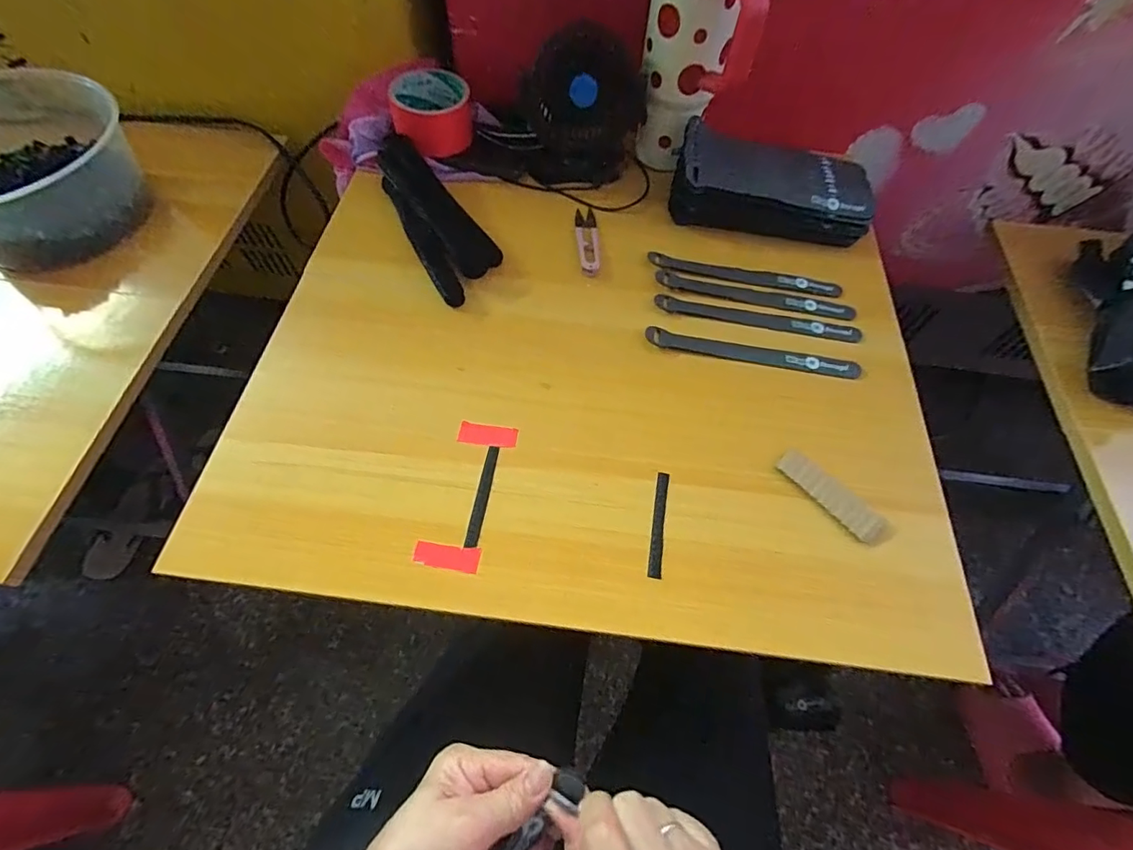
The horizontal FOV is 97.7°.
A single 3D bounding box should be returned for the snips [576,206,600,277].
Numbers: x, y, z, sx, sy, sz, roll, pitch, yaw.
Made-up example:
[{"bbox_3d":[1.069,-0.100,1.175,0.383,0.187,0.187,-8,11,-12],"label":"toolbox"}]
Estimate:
[{"bbox_3d":[0.022,-0.195,0.523,0.023,0.011,0.099,-2,62,-2],"label":"snips"}]

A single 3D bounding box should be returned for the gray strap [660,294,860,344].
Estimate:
[{"bbox_3d":[0.183,-0.102,0.479,0.193,0.004,0.019,11,64,5],"label":"gray strap"}]

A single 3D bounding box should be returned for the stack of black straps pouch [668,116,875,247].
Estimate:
[{"bbox_3d":[0.216,-0.251,0.524,0.202,0.058,0.095,9,63,4],"label":"stack of black straps pouch"}]

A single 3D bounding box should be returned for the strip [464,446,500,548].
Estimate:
[{"bbox_3d":[-0.066,0.055,0.389,0.010,0.004,0.084,14,60,-7],"label":"strip"}]

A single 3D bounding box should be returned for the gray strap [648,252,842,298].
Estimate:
[{"bbox_3d":[0.180,-0.152,0.505,0.192,0.006,0.020,10,62,4],"label":"gray strap"}]

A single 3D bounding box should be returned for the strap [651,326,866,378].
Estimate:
[{"bbox_3d":[0.170,-0.065,0.456,0.191,0.005,0.022,11,58,4],"label":"strap"}]

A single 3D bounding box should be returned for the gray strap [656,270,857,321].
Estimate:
[{"bbox_3d":[0.186,-0.129,0.492,0.192,0.007,0.021,13,62,5],"label":"gray strap"}]

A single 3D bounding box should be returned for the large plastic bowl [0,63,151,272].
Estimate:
[{"bbox_3d":[-0.603,-0.284,0.539,0.264,0.089,0.218,26,64,12],"label":"large plastic bowl"}]

